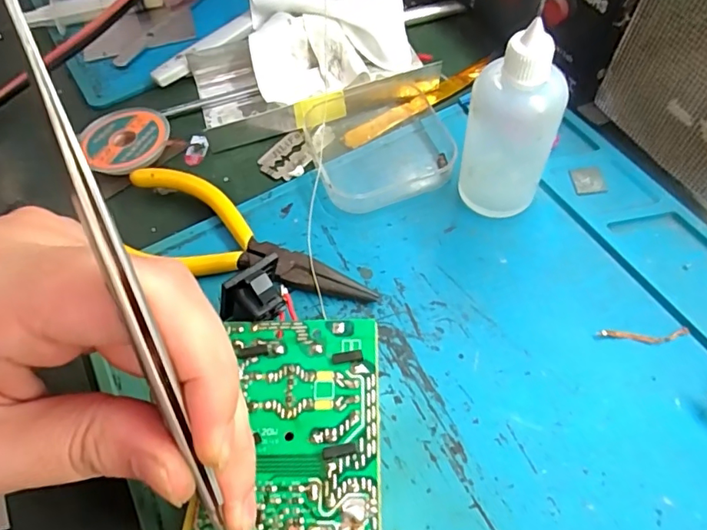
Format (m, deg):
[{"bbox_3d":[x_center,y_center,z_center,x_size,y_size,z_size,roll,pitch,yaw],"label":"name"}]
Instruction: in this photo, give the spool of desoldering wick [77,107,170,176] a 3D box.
[{"bbox_3d":[-0.115,-0.062,0.269,0.043,0.011,0.044,-2,59,4],"label":"spool of desoldering wick"}]

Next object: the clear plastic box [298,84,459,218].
[{"bbox_3d":[0.013,-0.060,0.254,0.067,0.016,0.067,-15,59,-4],"label":"clear plastic box"}]

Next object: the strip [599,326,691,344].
[{"bbox_3d":[0.111,0.027,0.200,0.033,0.004,0.006,-2,59,3],"label":"strip"}]

